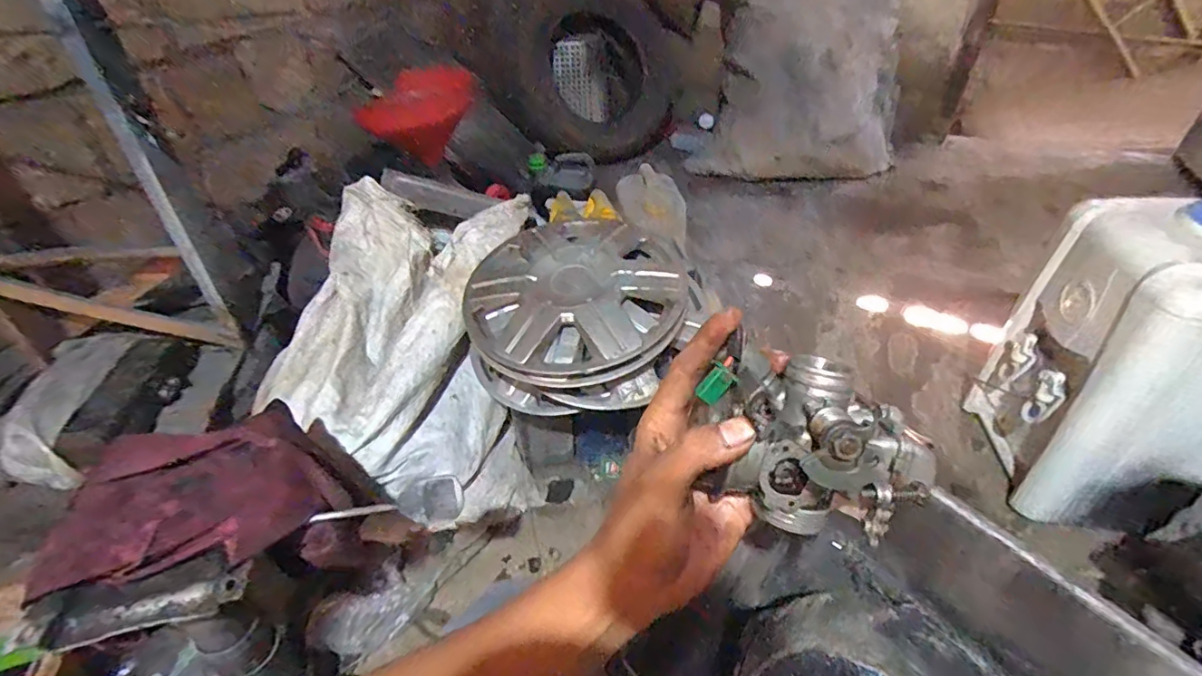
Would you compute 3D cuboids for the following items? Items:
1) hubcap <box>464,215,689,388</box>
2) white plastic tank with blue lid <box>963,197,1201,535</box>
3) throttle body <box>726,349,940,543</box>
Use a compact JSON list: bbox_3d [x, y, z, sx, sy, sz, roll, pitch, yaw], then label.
[{"bbox_3d":[-0.046,-0.081,0.866,0.340,0.060,0.331,-7,53,1],"label":"hubcap"},{"bbox_3d":[0.875,0.059,0.871,0.297,0.511,0.277,5,40,9],"label":"white plastic tank with blue lid"},{"bbox_3d":[0.113,0.056,0.274,0.091,0.074,0.065,12,42,16],"label":"throttle body"}]

